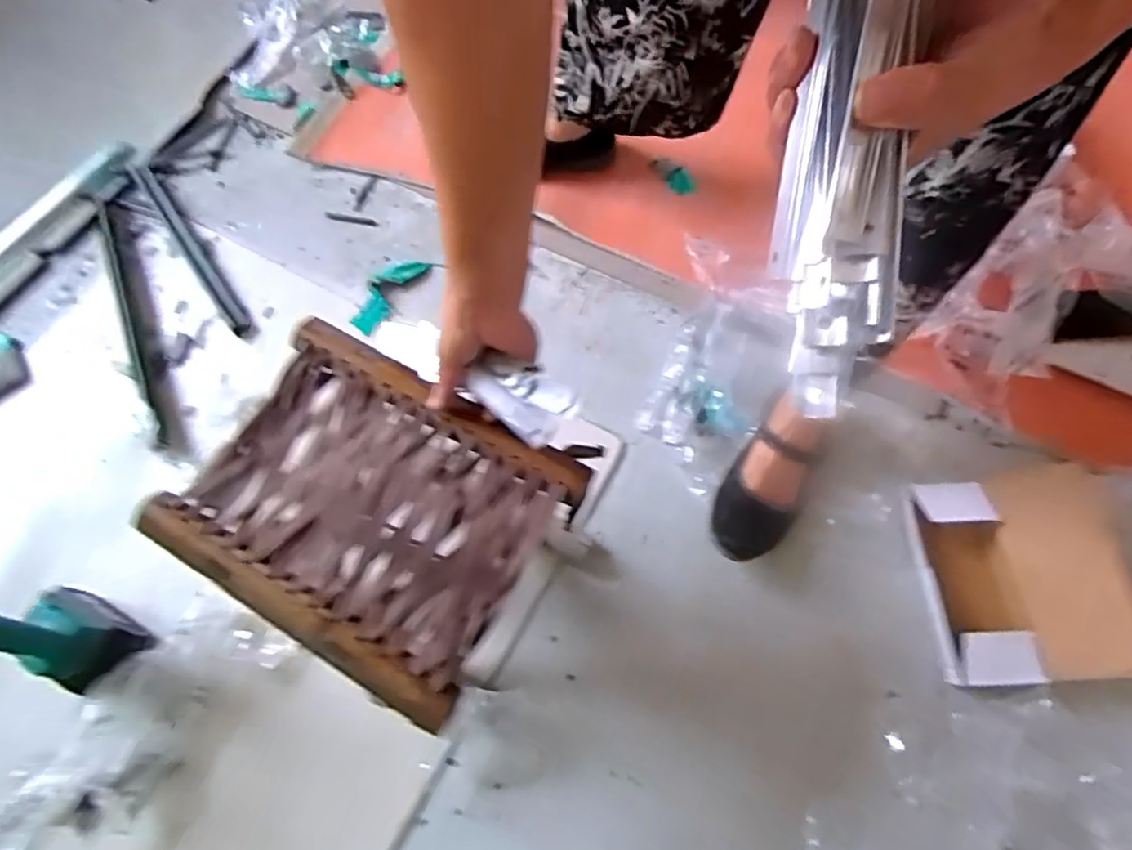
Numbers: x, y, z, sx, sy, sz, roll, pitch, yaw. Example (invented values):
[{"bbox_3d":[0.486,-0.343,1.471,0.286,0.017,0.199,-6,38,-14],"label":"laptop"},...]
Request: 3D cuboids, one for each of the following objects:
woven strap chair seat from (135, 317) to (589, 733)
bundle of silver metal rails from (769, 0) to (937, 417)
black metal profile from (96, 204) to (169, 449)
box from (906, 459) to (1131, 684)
[{"bbox_3d":[-0.169,0.062,0.544,0.292,0.028,0.233,28,70,14],"label":"woven strap chair seat"},{"bbox_3d":[0.124,-0.143,0.272,0.059,0.035,0.272,7,97,6],"label":"bundle of silver metal rails"},{"bbox_3d":[-0.639,-0.167,0.935,0.033,0.030,0.482,-26,67,-8],"label":"black metal profile"},{"bbox_3d":[0.483,0.164,0.713,0.193,0.110,0.224,-1,66,3],"label":"box"}]

